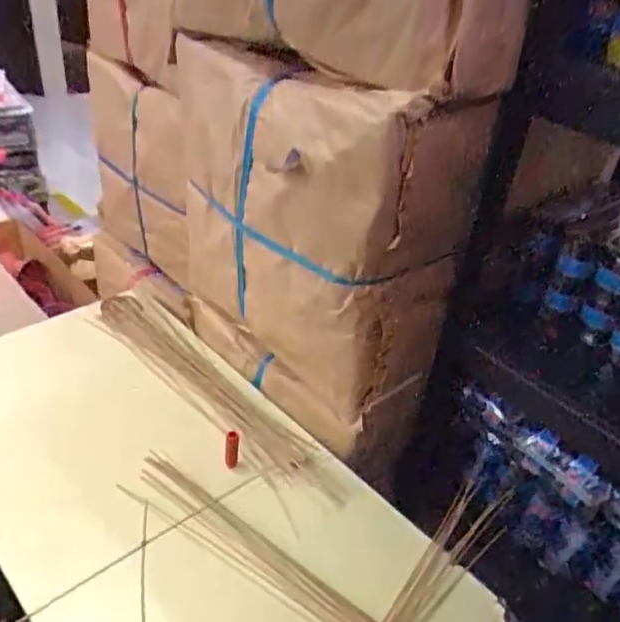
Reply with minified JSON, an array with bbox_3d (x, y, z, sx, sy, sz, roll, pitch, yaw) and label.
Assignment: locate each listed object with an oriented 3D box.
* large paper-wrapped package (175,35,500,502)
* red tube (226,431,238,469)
[{"bbox_3d":[-0.018,-0.111,0.846,0.205,0.488,0.474,-17,42,-30],"label":"large paper-wrapped package"},{"bbox_3d":[-0.103,0.183,0.791,0.016,0.066,0.017,0,36,-9],"label":"red tube"}]

